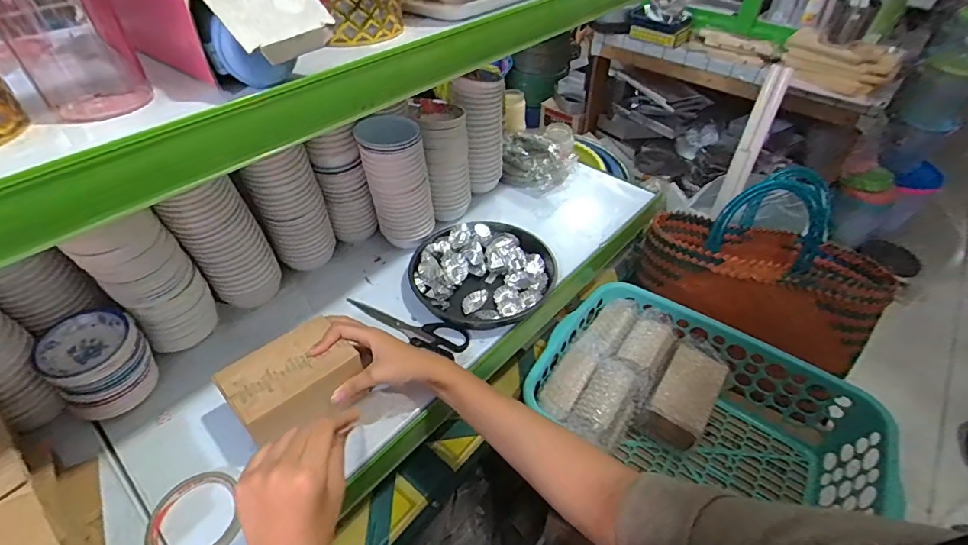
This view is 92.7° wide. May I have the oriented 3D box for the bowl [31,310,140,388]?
[{"bbox_3d":[-0.438,0.081,0.512,0.081,0.029,0.090,31,52,27],"label":"bowl"}]

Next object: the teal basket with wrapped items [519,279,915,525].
[{"bbox_3d":[0.311,0.223,0.708,0.455,0.141,0.296,26,49,23],"label":"teal basket with wrapped items"}]

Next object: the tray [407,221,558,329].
[{"bbox_3d":[0.000,-0.001,0.702,0.213,0.034,0.191,-16,47,-17],"label":"tray"}]

